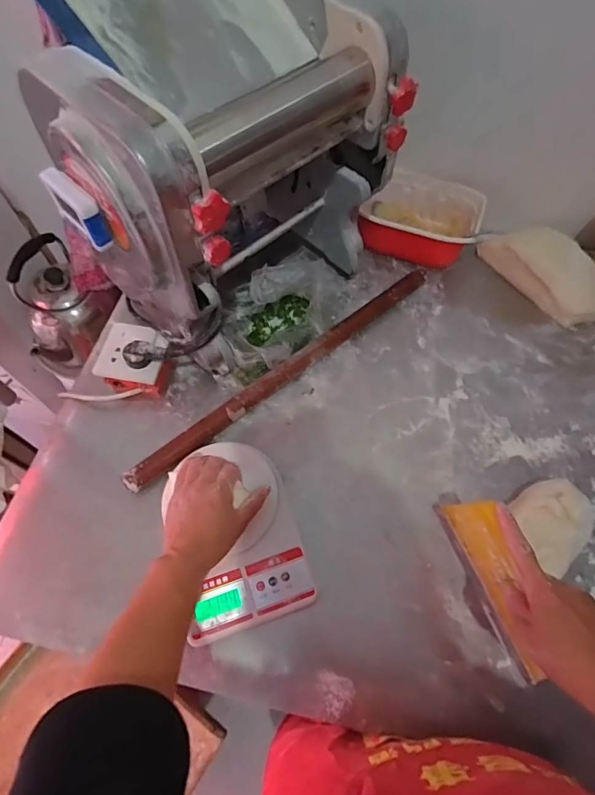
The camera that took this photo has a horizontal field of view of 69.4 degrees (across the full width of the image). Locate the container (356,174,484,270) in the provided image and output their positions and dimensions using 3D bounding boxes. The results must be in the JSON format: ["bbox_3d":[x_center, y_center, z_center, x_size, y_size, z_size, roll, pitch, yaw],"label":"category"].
[{"bbox_3d":[0.212,-0.309,0.750,0.184,0.093,0.152,20,63,8],"label":"container"}]

